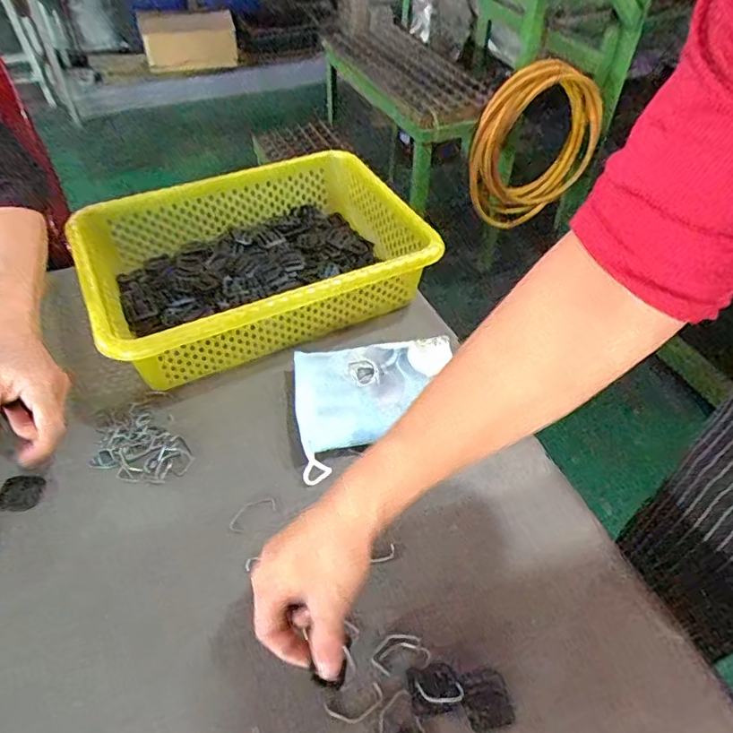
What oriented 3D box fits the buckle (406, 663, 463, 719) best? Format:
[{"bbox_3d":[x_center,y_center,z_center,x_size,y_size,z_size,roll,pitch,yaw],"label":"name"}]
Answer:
[{"bbox_3d":[0.046,0.217,0.359,0.034,0.006,0.029,-8,49,-9],"label":"buckle"}]

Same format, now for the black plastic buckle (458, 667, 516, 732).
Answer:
[{"bbox_3d":[0.080,0.223,0.357,0.032,0.004,0.035,-10,49,-11],"label":"black plastic buckle"}]

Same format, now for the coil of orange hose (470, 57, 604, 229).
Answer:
[{"bbox_3d":[0.418,-0.525,1.322,0.359,0.395,0.079,-21,52,-18],"label":"coil of orange hose"}]

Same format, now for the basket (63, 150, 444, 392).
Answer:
[{"bbox_3d":[-0.125,-0.117,0.605,0.347,0.093,0.245,-21,52,-20],"label":"basket"}]

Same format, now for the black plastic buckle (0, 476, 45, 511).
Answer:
[{"bbox_3d":[-0.297,0.108,0.455,0.034,0.005,0.029,-1,48,-3],"label":"black plastic buckle"}]

